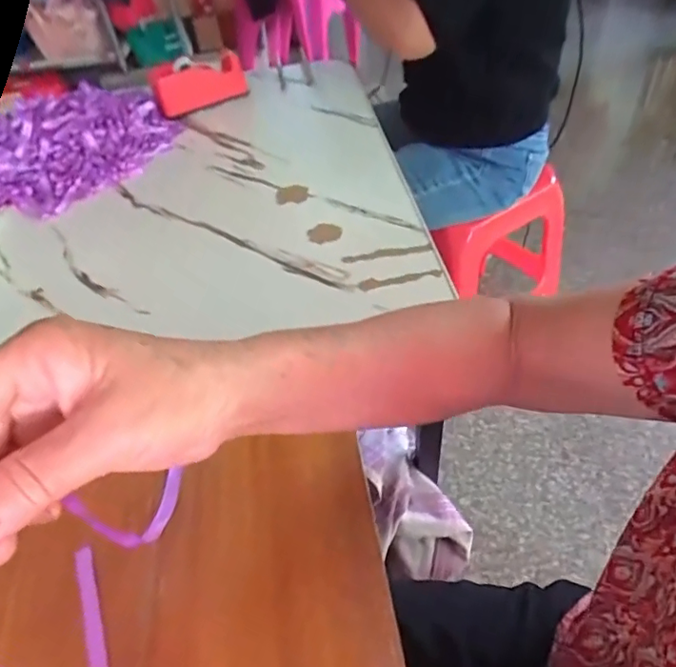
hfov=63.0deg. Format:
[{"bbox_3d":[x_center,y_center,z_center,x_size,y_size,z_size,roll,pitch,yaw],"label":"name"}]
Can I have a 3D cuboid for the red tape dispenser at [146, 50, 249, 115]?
[{"bbox_3d":[-0.233,-0.421,0.944,0.155,0.072,0.051,-23,48,-15],"label":"red tape dispenser"}]

